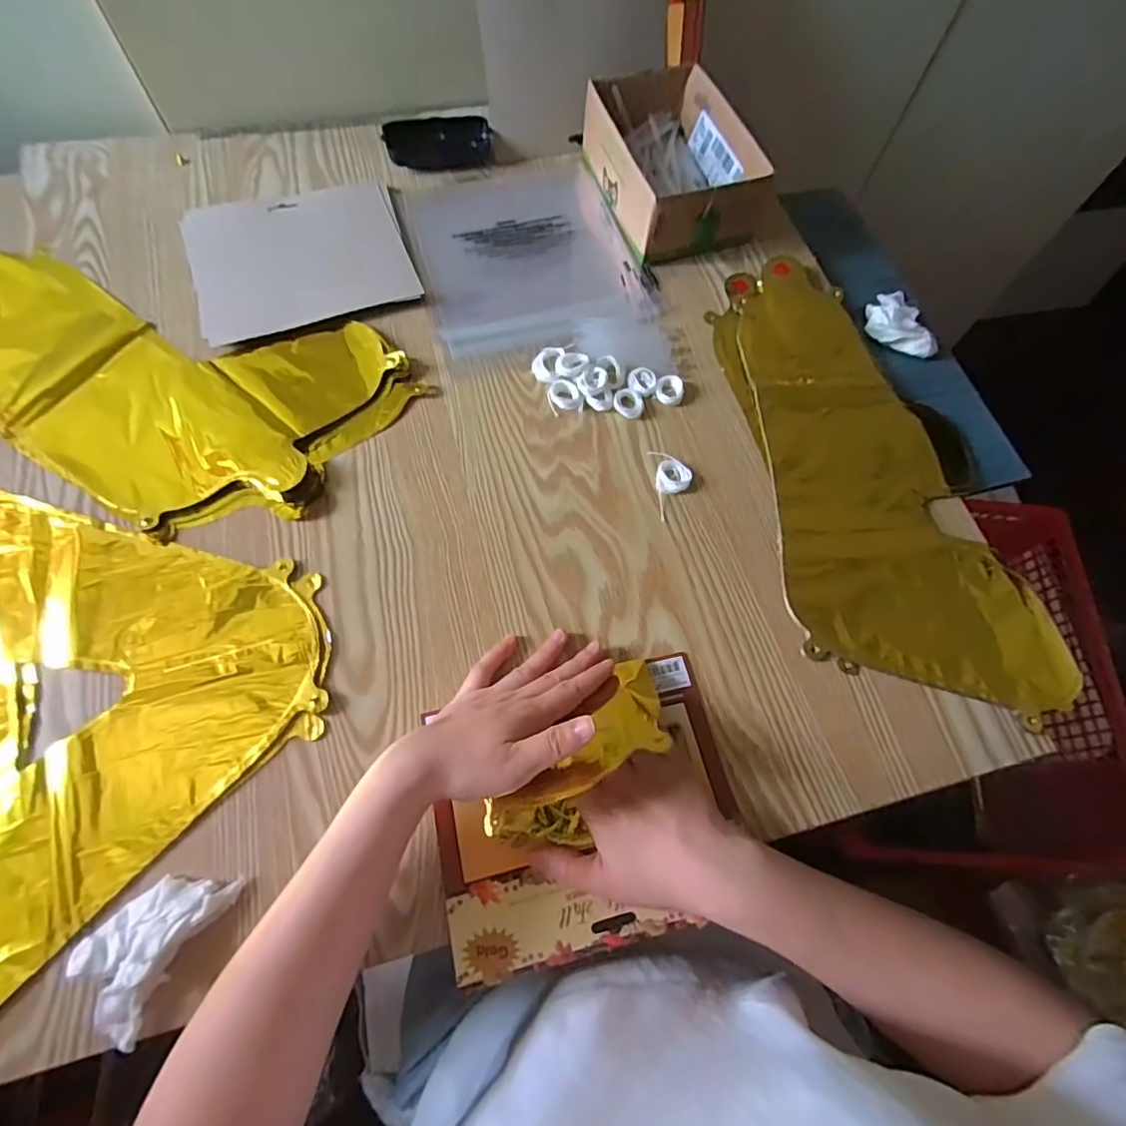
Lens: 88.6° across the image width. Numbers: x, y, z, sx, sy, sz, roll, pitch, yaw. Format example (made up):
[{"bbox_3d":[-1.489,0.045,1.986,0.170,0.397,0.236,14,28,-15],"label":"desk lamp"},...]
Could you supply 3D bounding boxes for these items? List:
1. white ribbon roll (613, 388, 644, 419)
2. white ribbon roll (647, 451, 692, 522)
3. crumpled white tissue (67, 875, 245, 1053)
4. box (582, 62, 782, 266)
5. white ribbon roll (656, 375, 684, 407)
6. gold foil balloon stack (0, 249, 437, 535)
[{"bbox_3d":[0.057,-0.139,0.501,0.027,0.005,0.029,1,67,-2],"label":"white ribbon roll"},{"bbox_3d":[0.091,-0.067,0.473,0.030,0.009,0.062,-5,67,-5],"label":"white ribbon roll"},{"bbox_3d":[-0.239,0.214,0.329,0.056,0.022,0.087,28,69,9],"label":"crumpled white tissue"},{"bbox_3d":[0.106,-0.409,0.581,0.135,0.065,0.210,-17,69,-10],"label":"box"},{"bbox_3d":[0.094,-0.152,0.507,0.023,0.008,0.026,16,67,4],"label":"white ribbon roll"},{"bbox_3d":[-0.367,-0.173,0.496,0.433,0.013,0.227,25,68,8],"label":"gold foil balloon stack"}]

